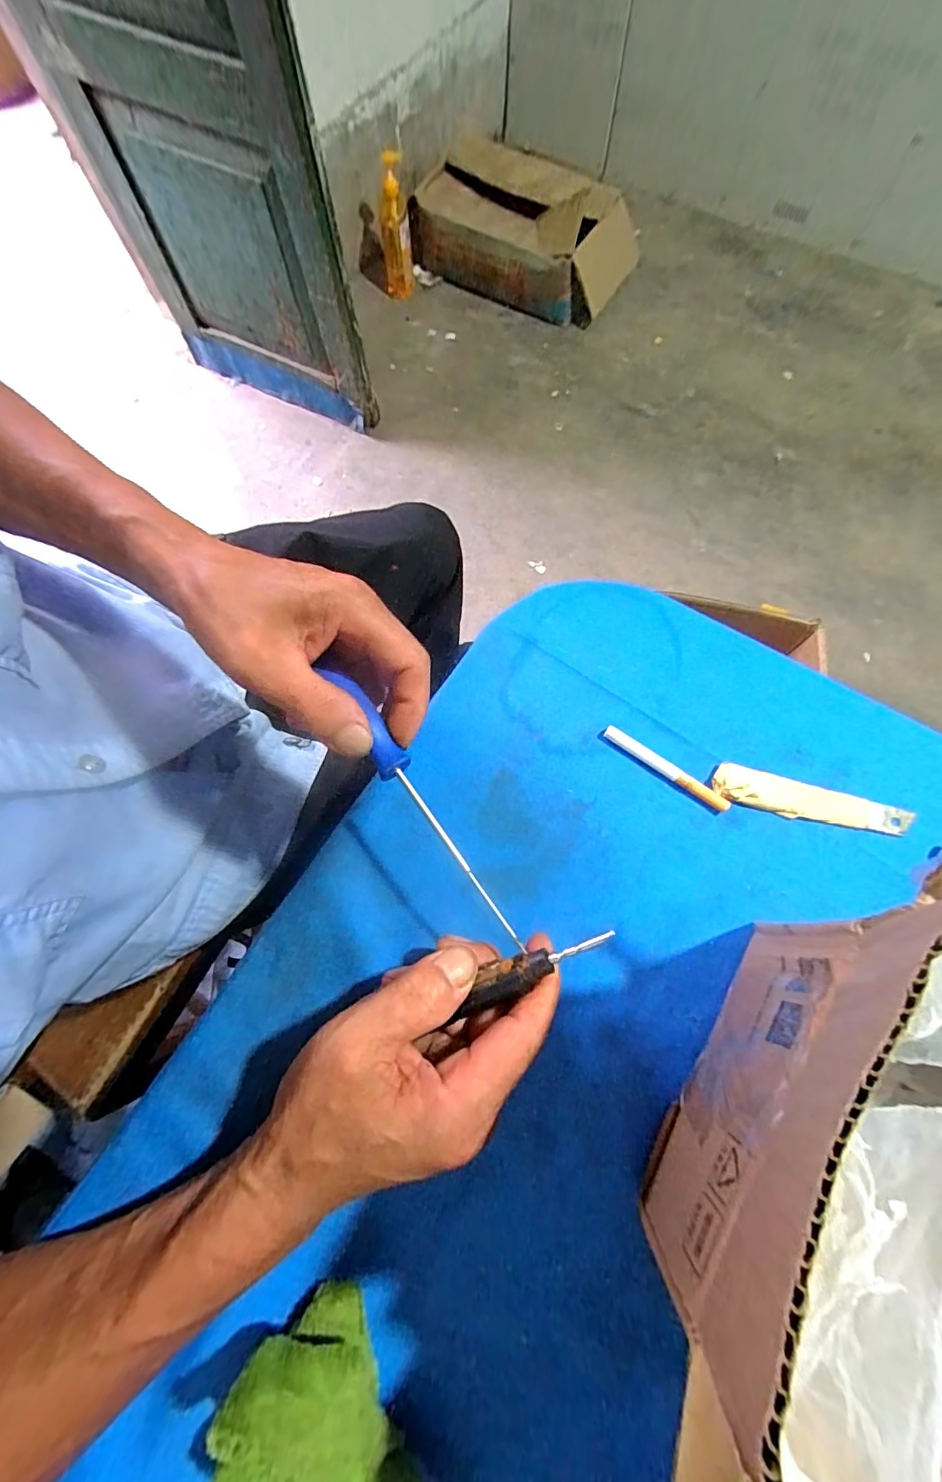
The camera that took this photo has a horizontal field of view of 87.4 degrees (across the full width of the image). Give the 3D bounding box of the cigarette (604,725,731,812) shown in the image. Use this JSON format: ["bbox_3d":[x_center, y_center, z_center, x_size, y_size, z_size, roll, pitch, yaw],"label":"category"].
[{"bbox_3d":[0.121,0.017,0.308,0.085,0.007,0.008,35,75,12],"label":"cigarette"}]

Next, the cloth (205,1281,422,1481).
[{"bbox_3d":[-0.057,0.290,0.195,0.057,0.051,0.096,-28,73,-8],"label":"cloth"}]

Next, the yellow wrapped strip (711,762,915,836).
[{"bbox_3d":[0.206,0.037,0.300,0.114,0.005,0.024,14,72,6],"label":"yellow wrapped strip"}]

